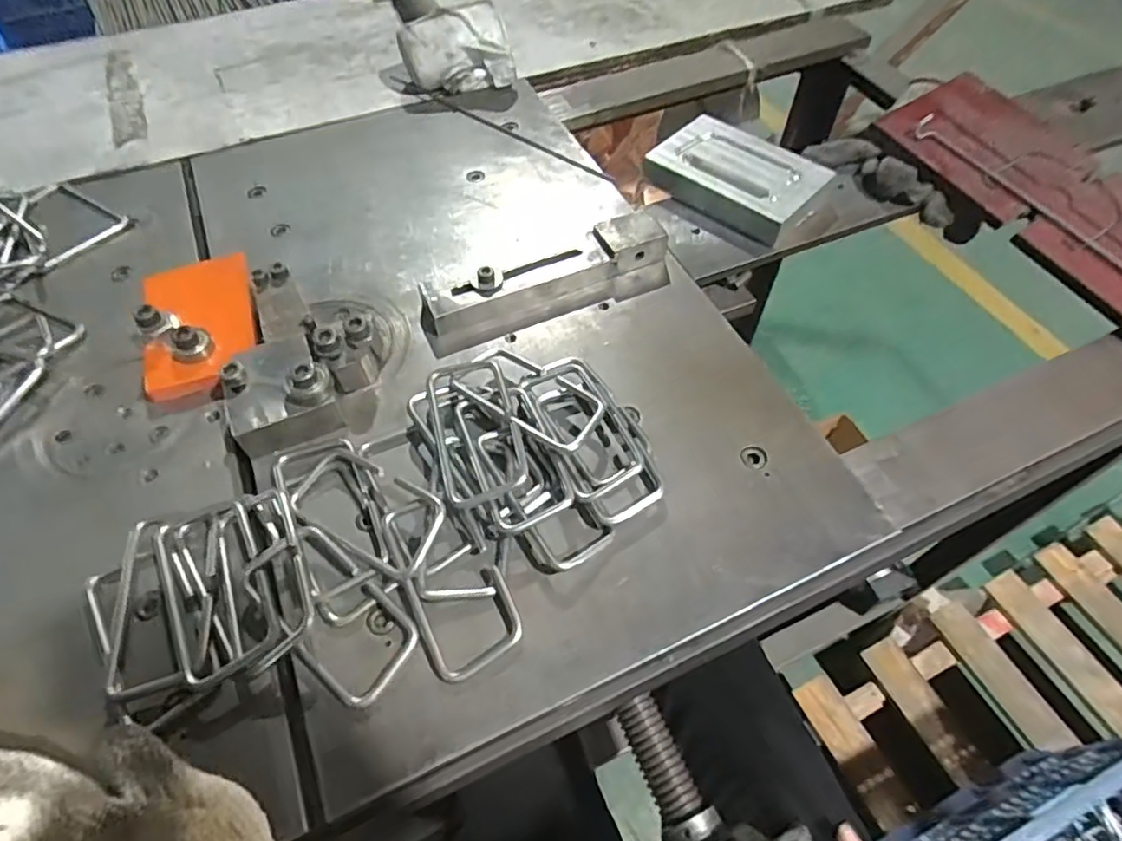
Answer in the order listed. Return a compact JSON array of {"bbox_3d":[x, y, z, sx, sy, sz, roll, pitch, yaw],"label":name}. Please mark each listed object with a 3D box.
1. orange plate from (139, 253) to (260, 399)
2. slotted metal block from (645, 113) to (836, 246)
[{"bbox_3d":[-0.271,-0.075,0.461,0.076,0.014,0.121,-17,55,-12],"label":"orange plate"},{"bbox_3d":[0.159,-0.221,0.552,0.104,0.031,0.144,-37,61,-23],"label":"slotted metal block"}]

